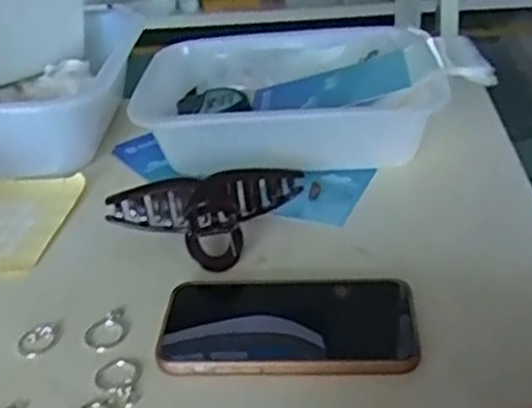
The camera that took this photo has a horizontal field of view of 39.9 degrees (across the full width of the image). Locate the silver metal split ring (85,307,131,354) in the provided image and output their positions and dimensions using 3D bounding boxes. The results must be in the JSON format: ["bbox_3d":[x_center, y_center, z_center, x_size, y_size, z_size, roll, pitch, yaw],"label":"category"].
[{"bbox_3d":[-0.098,0.077,0.452,0.027,0.004,0.030,-15,32,-16],"label":"silver metal split ring"}]

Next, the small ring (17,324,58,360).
[{"bbox_3d":[-0.140,0.082,0.448,0.020,0.006,0.025,6,32,18],"label":"small ring"}]

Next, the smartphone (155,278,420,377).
[{"bbox_3d":[0.014,0.072,0.435,0.149,0.013,0.080,-2,31,4],"label":"smartphone"}]

